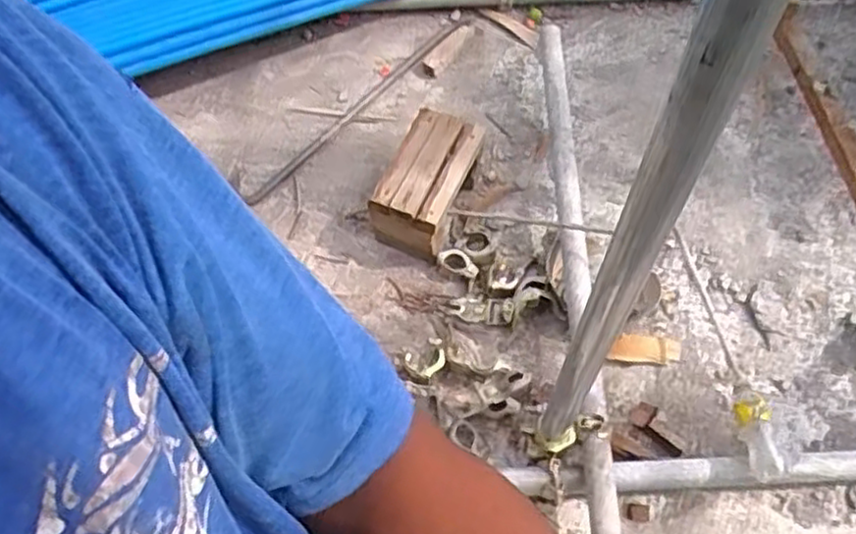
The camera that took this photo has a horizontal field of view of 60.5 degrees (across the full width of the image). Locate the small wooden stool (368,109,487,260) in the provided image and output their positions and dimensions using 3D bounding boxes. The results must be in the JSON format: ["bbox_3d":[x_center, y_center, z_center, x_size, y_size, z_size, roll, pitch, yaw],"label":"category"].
[{"bbox_3d":[-0.008,-0.173,1.589,0.177,0.198,0.285,20,63,13],"label":"small wooden stool"}]

